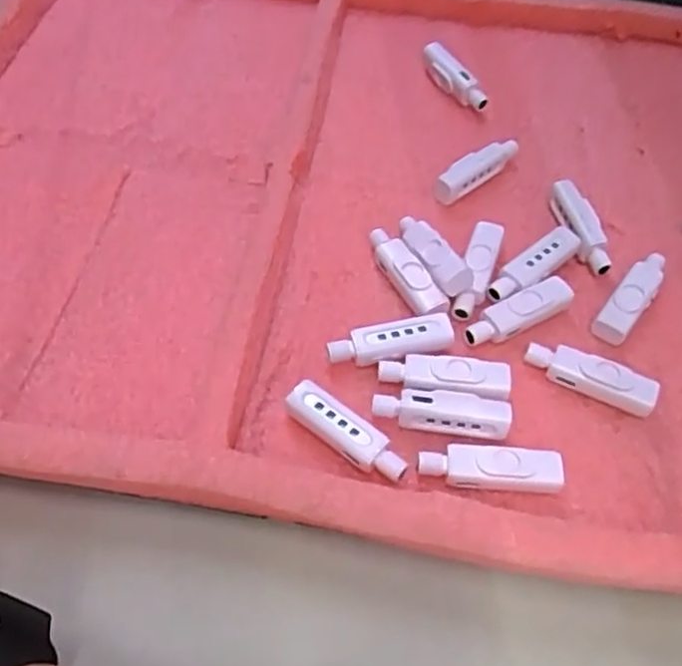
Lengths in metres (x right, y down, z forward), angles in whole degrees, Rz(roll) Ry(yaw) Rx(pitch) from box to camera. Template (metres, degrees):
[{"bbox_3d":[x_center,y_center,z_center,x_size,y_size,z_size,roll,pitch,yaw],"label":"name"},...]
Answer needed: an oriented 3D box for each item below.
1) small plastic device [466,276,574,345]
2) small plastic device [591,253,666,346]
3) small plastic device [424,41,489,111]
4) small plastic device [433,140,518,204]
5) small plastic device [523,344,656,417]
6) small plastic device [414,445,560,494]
[{"bbox_3d":[0.084,-0.009,0.313,0.060,0.011,0.015,-25,62,-18],"label":"small plastic device"},{"bbox_3d":[0.140,-0.018,0.319,0.016,0.012,0.055,35,62,18],"label":"small plastic device"},{"bbox_3d":[0.067,-0.158,0.409,0.017,0.016,0.057,-22,61,-16],"label":"small plastic device"},{"bbox_3d":[0.076,-0.090,0.367,0.057,0.019,0.014,-32,64,-21],"label":"small plastic device"},{"bbox_3d":[0.109,0.019,0.293,0.056,0.013,0.015,22,59,11],"label":"small plastic device"},{"bbox_3d":[0.060,0.054,0.265,0.056,0.013,0.016,3,57,-1],"label":"small plastic device"}]

